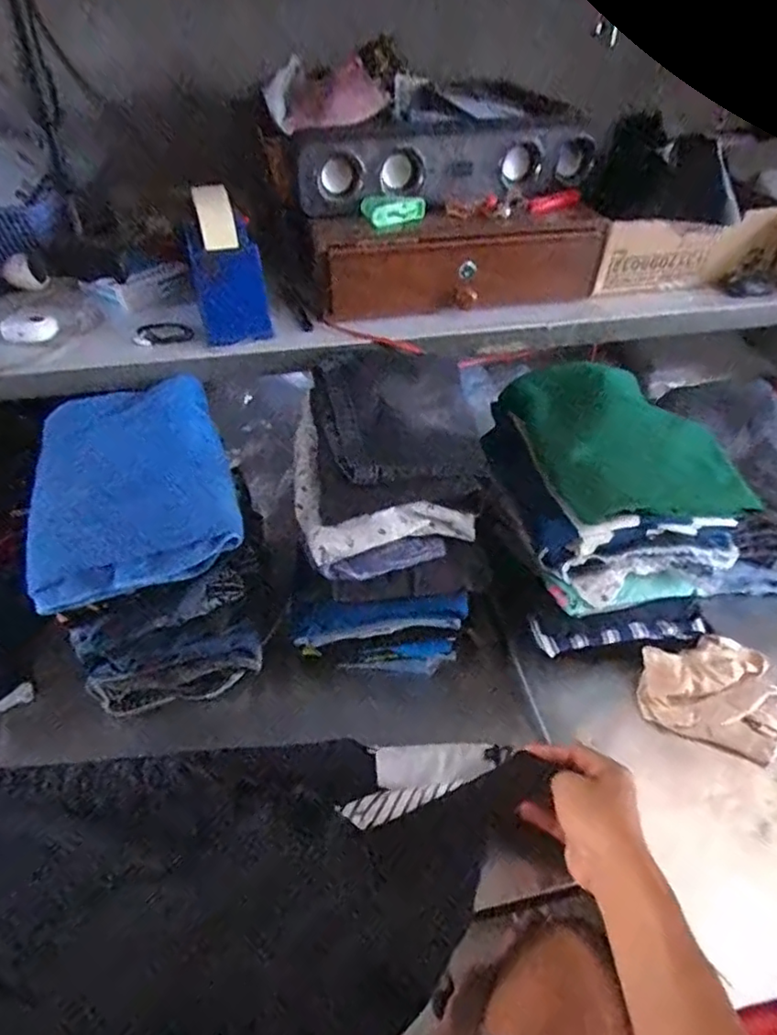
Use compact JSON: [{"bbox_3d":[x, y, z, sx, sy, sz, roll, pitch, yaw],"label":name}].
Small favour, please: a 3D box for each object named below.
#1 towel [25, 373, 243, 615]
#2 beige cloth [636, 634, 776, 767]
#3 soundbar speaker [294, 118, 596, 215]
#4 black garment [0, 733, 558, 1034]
[{"bbox_3d":[-0.255,-0.038,0.572,0.190,0.050,0.222,-15,63,-8],"label":"towel"},{"bbox_3d":[0.354,0.181,0.622,0.157,0.031,0.129,16,47,16],"label":"beige cloth"},{"bbox_3d":[0.075,-0.419,0.685,0.366,0.072,0.101,-7,45,-7],"label":"soundbar speaker"},{"bbox_3d":[-0.186,0.335,0.503,0.599,0.079,0.270,-3,45,-3],"label":"black garment"}]

